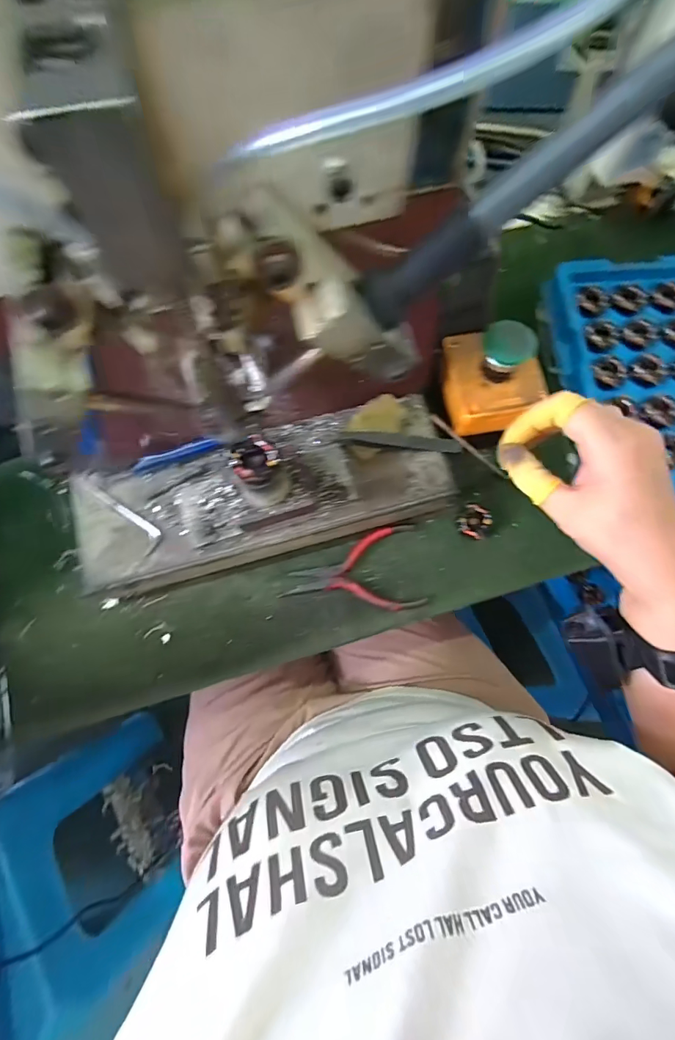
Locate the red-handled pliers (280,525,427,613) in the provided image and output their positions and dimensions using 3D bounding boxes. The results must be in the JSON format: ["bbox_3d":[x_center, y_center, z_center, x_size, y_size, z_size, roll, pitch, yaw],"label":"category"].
[{"bbox_3d":[0.012,0.047,0.368,0.118,0.010,0.071,-10,75,-4],"label":"red-handled pliers"}]

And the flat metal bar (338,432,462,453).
[{"bbox_3d":[0.052,-0.064,0.350,0.100,0.004,0.011,4,97,-4],"label":"flat metal bar"}]

